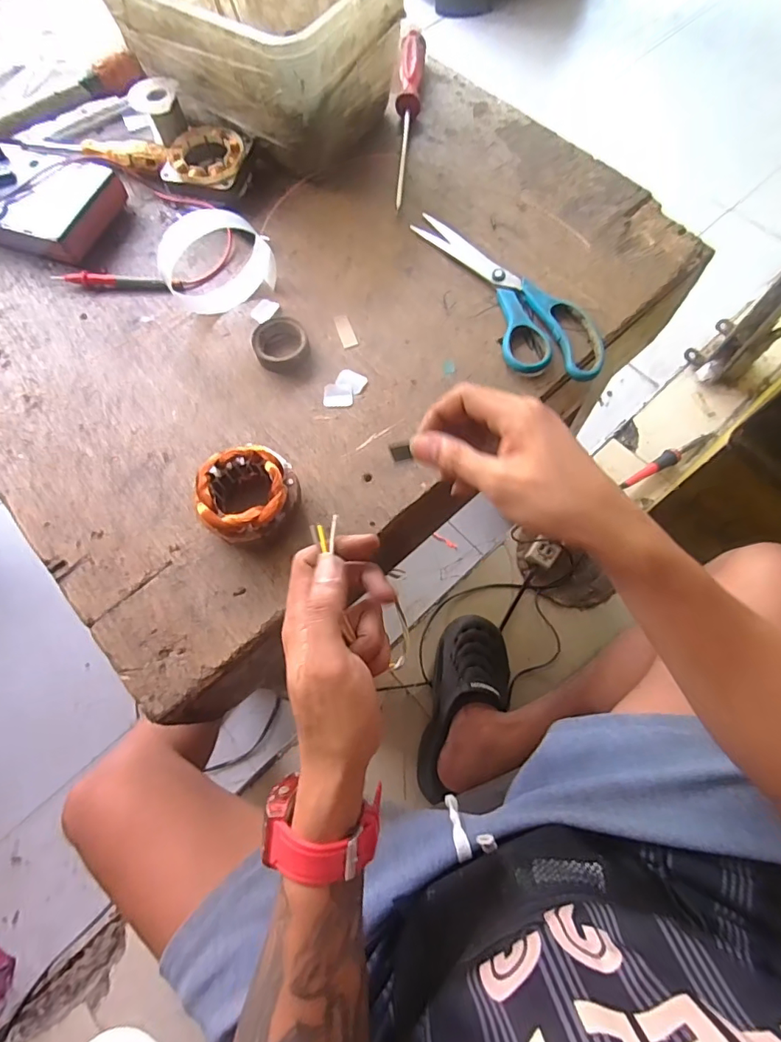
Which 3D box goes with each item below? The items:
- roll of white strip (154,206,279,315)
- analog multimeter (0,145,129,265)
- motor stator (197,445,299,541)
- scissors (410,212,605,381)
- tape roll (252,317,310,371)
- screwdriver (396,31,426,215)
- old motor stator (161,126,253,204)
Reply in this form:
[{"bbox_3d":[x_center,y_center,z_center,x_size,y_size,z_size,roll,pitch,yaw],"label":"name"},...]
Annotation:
[{"bbox_3d":[-0.152,-0.226,0.432,0.097,0.067,0.043,-17,70,-5],"label":"roll of white strip"},{"bbox_3d":[-0.351,-0.311,0.482,0.160,0.038,0.112,21,72,9],"label":"analog multimeter"},{"bbox_3d":[-0.104,-0.016,0.371,0.073,0.042,0.070,-10,70,-2],"label":"motor stator"},{"bbox_3d":[0.097,-0.205,0.445,0.078,0.014,0.230,-33,72,-10],"label":"scissors"},{"bbox_3d":[-0.094,-0.154,0.427,0.045,0.015,0.043,-1,70,1],"label":"tape roll"},{"bbox_3d":[0.017,-0.426,0.519,0.025,0.030,0.231,4,70,3],"label":"screwdriver"},{"bbox_3d":[-0.180,-0.355,0.497,0.078,0.032,0.078,0,74,0],"label":"old motor stator"}]

